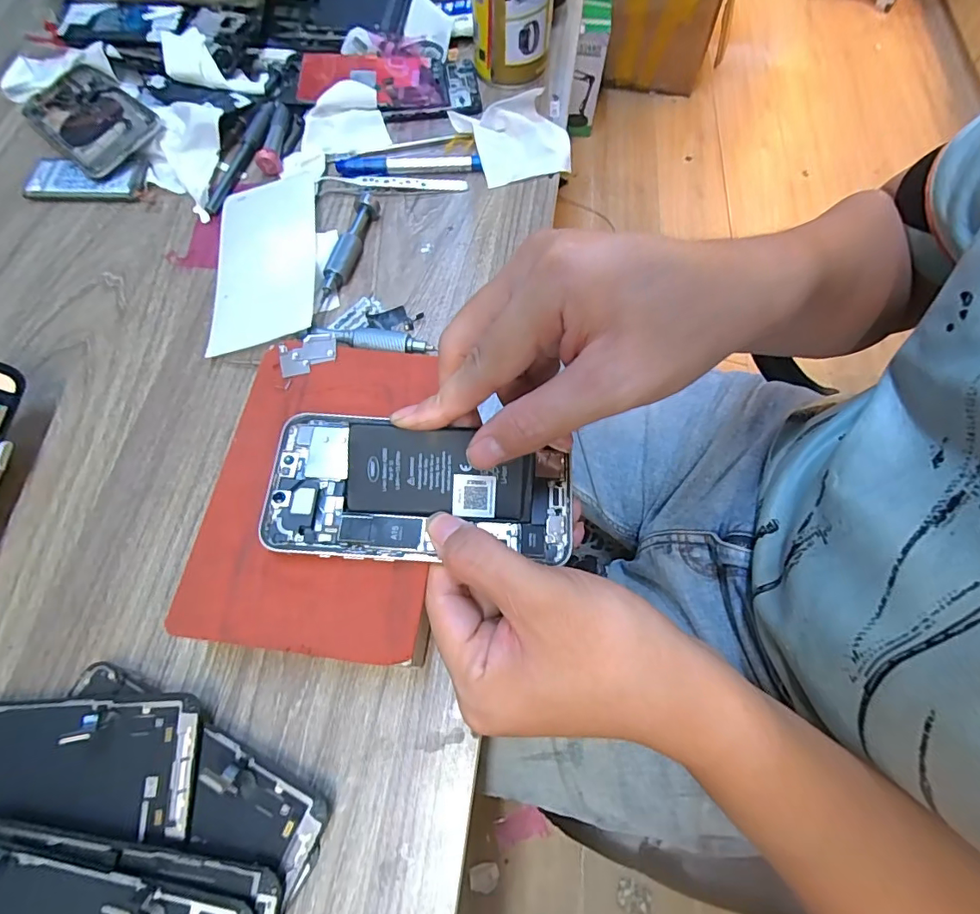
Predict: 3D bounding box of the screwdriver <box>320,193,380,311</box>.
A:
[{"bbox_3d":[-0.100,-0.147,0.346,0.015,0.017,0.090,13,68,7],"label":"screwdriver"}]

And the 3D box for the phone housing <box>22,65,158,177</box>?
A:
[{"bbox_3d":[-0.331,-0.280,0.404,0.137,0.017,0.071,41,74,16],"label":"phone housing"}]

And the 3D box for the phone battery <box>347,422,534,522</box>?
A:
[{"bbox_3d":[-0.024,0.007,0.233,0.087,0.004,0.041,4,96,-1],"label":"phone battery"}]

